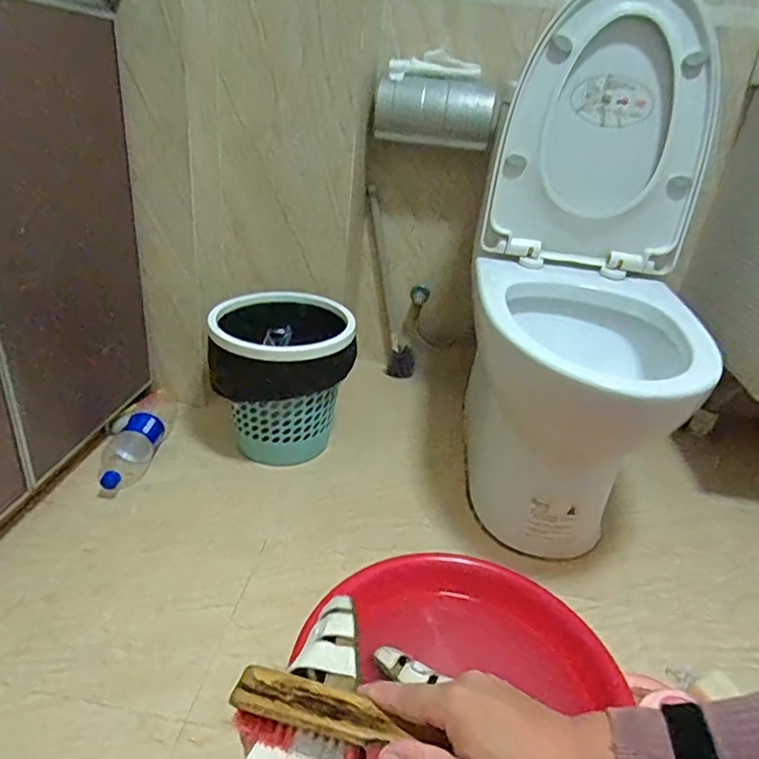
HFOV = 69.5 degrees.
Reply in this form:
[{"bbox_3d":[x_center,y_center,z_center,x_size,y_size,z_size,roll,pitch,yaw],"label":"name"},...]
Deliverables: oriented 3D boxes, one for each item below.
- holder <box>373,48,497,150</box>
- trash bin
[{"bbox_3d":[0.114,-0.549,1.085,0.231,0.144,0.091,15,29,15],"label":"holder"},{"bbox_3d":[-0.190,0.003,1.085,0.267,0.292,0.246,1,29,-10],"label":"trash bin"}]

